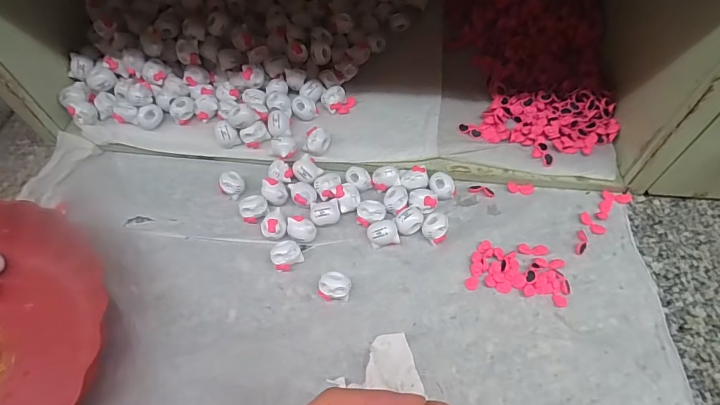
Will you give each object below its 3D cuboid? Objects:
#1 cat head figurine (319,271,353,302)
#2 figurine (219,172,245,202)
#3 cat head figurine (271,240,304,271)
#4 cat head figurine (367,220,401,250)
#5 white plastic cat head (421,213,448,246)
[{"bbox_3d":[-0.020,0.069,0.344,0.025,0.019,0.020,4,59,4],"label":"cat head figurine"},{"bbox_3d":[-0.120,-0.015,0.400,0.022,0.024,0.020,-1,58,1],"label":"figurine"},{"bbox_3d":[-0.062,0.046,0.360,0.025,0.019,0.019,-25,61,-14],"label":"cat head figurine"},{"bbox_3d":[0.020,0.027,0.367,0.025,0.016,0.021,-10,59,-5],"label":"cat head figurine"},{"bbox_3d":[0.065,0.022,0.370,0.021,0.016,0.024,6,59,5],"label":"white plastic cat head"}]

